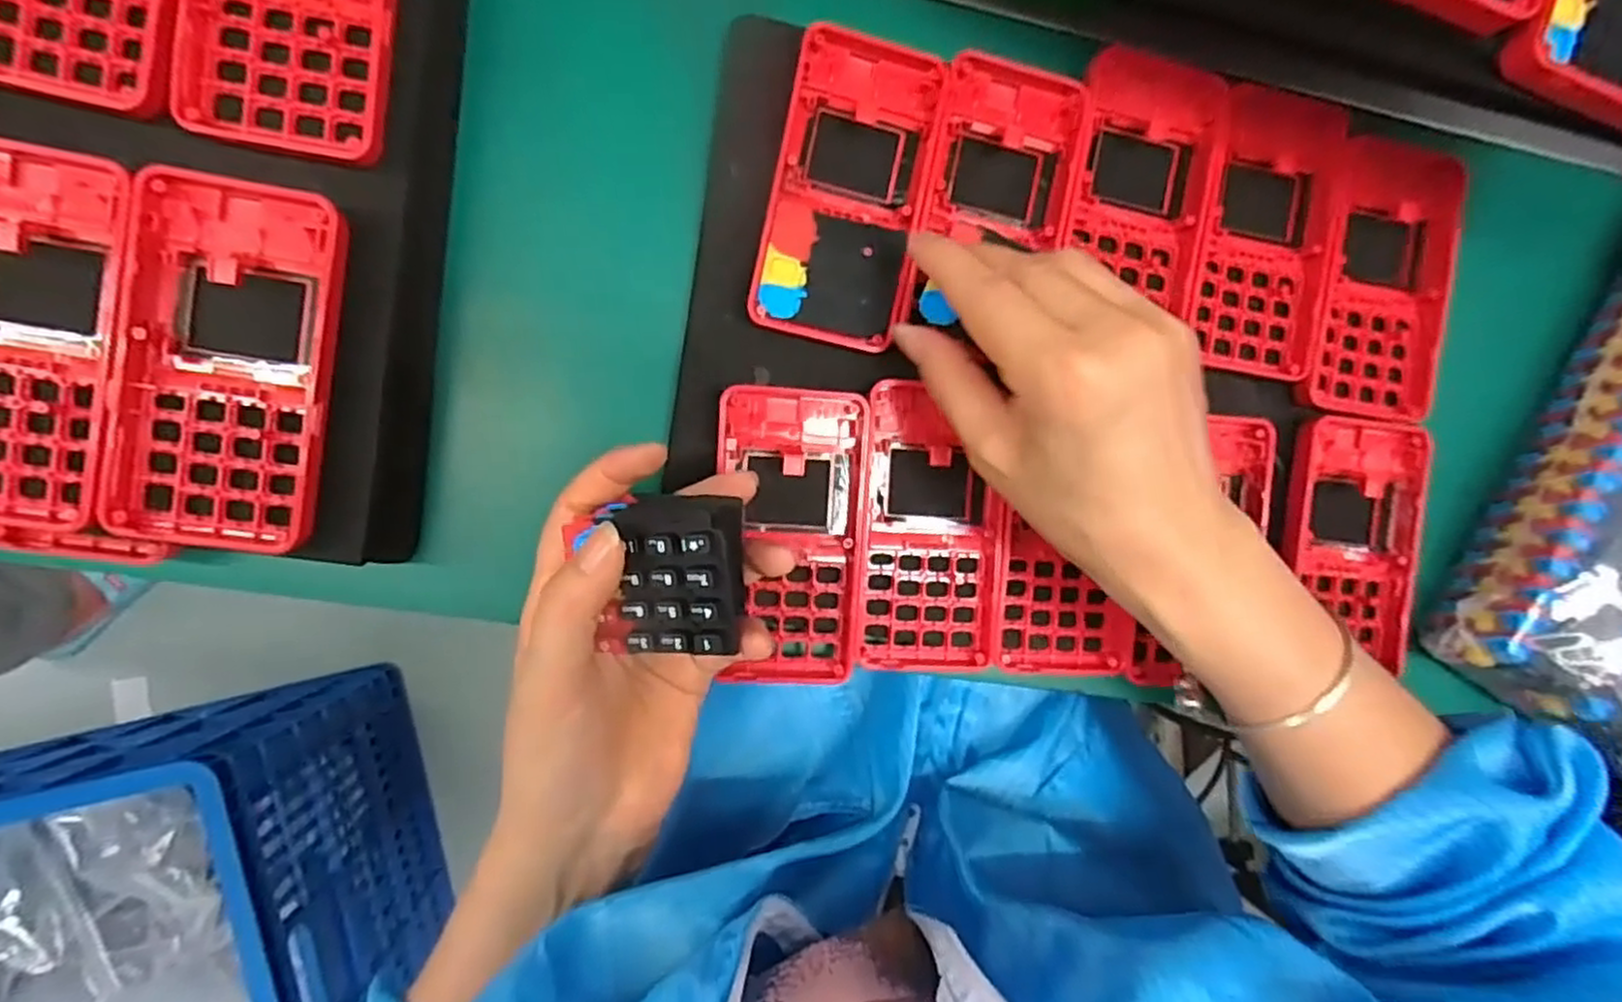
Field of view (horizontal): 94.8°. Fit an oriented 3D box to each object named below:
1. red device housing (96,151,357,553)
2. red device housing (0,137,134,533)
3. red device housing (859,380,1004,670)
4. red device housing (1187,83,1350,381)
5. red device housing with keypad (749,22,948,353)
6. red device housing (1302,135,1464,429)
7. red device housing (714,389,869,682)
[{"bbox_3d":[-0.199,-0.046,0.254,0.063,0.013,0.124,8,92,-8],"label":"red device housing"},{"bbox_3d":[-0.263,-0.055,0.248,0.066,0.016,0.125,8,92,-8],"label":"red device housing"},{"bbox_3d":[0.052,0.012,0.319,0.061,0.010,0.119,3,93,-8],"label":"red device housing"},{"bbox_3d":[0.203,-0.122,0.334,0.061,0.013,0.126,9,90,-9],"label":"red device housing"},{"bbox_3d":[0.015,-0.127,0.310,0.059,0.014,0.121,11,90,-9],"label":"red device housing with keypad"},{"bbox_3d":[0.263,-0.103,0.345,0.068,0.016,0.124,7,90,-9],"label":"red device housing"},{"bbox_3d":[-0.006,0.015,0.313,0.059,0.014,0.122,-3,94,-7],"label":"red device housing"}]

